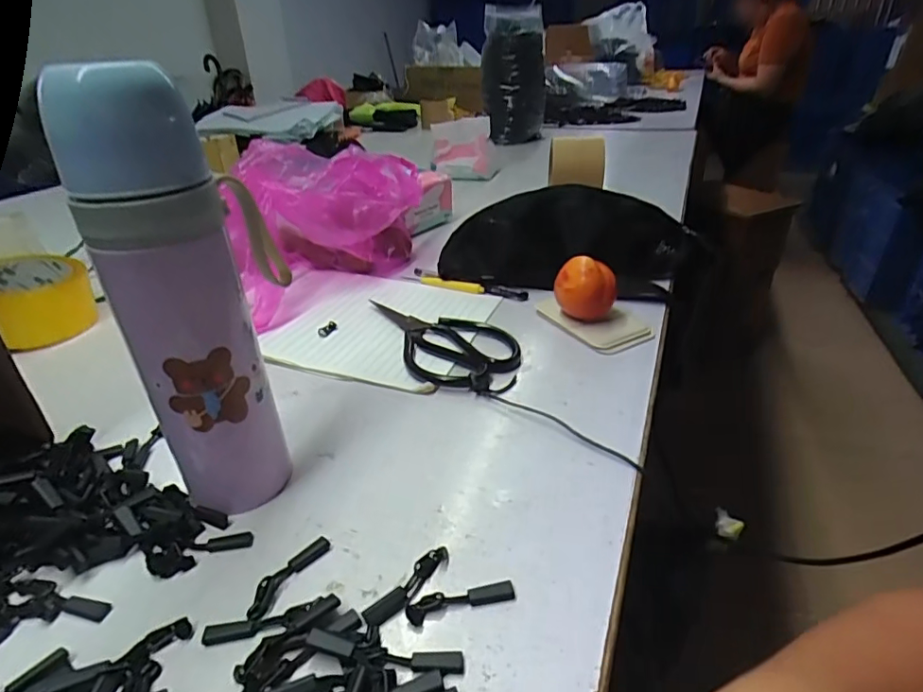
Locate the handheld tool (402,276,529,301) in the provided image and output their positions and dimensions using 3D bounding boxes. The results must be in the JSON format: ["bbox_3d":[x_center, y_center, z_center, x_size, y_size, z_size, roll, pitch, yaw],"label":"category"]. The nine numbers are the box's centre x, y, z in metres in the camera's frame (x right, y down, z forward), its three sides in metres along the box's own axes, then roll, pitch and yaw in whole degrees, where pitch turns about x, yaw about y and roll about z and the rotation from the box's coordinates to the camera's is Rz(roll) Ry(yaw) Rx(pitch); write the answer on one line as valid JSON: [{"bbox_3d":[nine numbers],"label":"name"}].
[{"bbox_3d":[0.002,-0.068,0.583,0.143,0.010,0.013,11,34,19],"label":"handheld tool"}]

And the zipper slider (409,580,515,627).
[{"bbox_3d":[-0.001,0.129,0.271,0.055,0.006,0.014,-8,32,-12],"label":"zipper slider"}]

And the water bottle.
[{"bbox_3d":[-0.146,-0.024,0.302,0.063,0.241,0.097,-3,32,-3],"label":"water bottle"}]

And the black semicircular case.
[{"bbox_3d":[0.126,-0.116,0.583,0.282,0.117,0.040,6,-2,0],"label":"black semicircular case"}]

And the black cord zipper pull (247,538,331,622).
[{"bbox_3d":[-0.095,0.124,0.286,0.013,0.006,0.053,17,36,26],"label":"black cord zipper pull"}]

